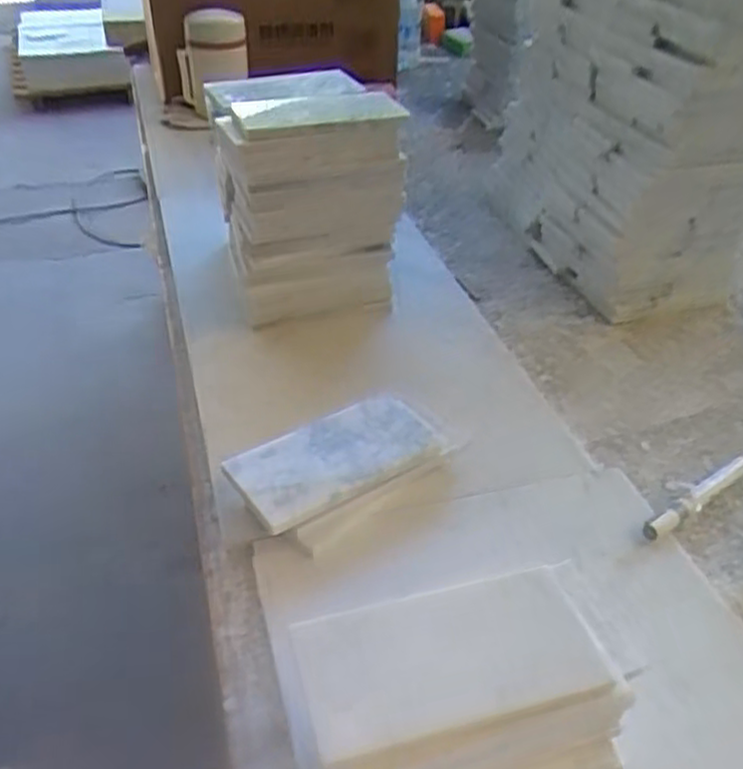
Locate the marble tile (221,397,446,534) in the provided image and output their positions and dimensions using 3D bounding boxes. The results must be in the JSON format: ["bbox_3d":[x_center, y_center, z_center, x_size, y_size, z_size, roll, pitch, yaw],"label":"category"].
[{"bbox_3d":[-0.025,0.051,0.563,0.150,0.016,0.068,-24,57,-27],"label":"marble tile"}]

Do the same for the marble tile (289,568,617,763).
[{"bbox_3d":[0.039,0.135,0.387,0.148,0.011,0.070,-9,42,-13],"label":"marble tile"}]

